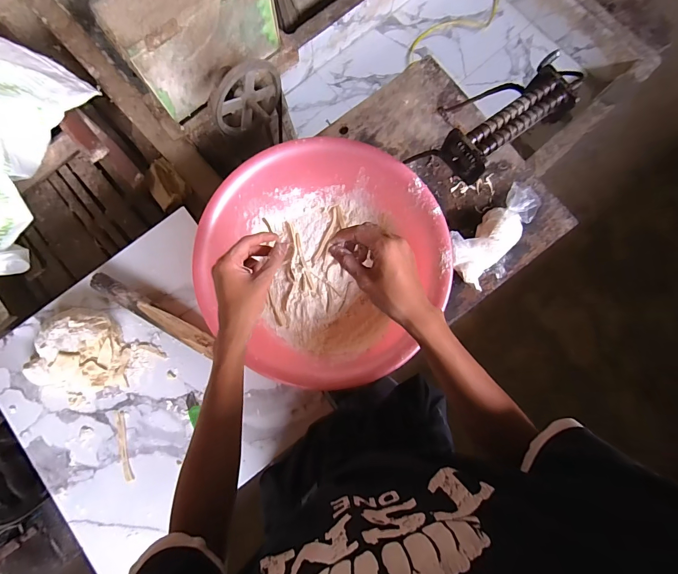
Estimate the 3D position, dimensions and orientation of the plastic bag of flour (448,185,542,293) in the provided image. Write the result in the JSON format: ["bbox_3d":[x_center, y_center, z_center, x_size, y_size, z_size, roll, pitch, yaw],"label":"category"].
[{"bbox_3d":[0.309,-0.100,0.670,0.219,0.074,0.113,-38,80,-7],"label":"plastic bag of flour"}]

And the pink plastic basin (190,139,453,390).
[{"bbox_3d":[-0.020,-0.043,0.628,0.380,0.122,0.397,0,78,1],"label":"pink plastic basin"}]

